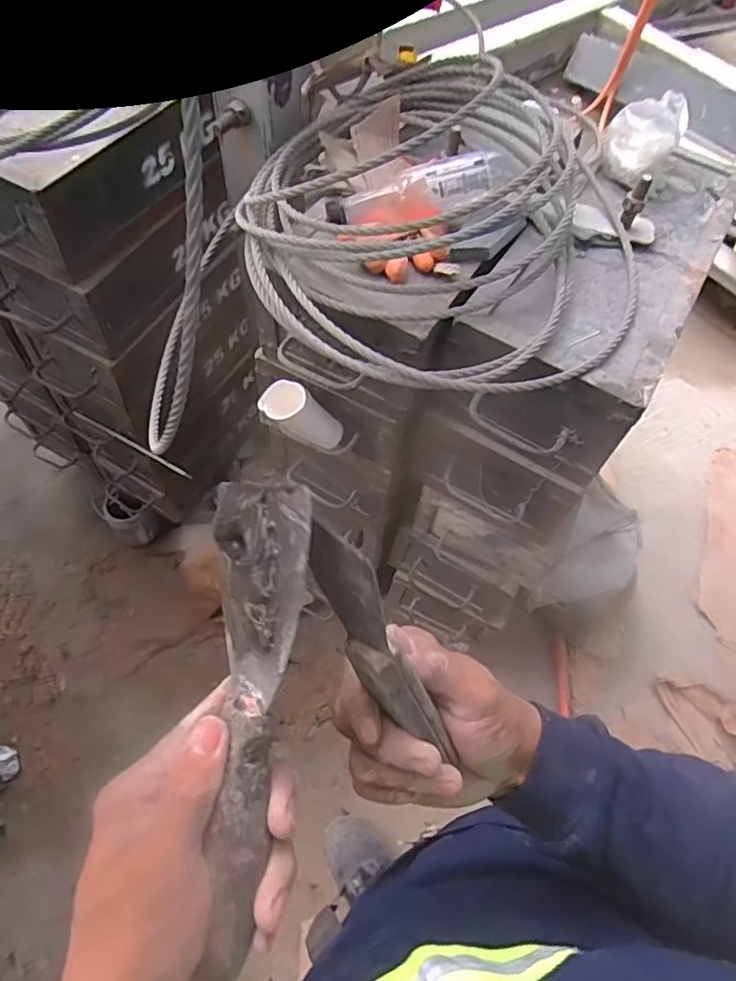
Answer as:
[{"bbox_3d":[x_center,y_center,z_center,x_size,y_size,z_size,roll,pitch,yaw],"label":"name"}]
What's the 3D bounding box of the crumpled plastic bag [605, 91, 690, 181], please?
[{"bbox_3d":[0.322,-0.417,0.702,0.074,0.087,0.068,19,62,7],"label":"crumpled plastic bag"}]

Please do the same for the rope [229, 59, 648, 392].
[{"bbox_3d":[0.089,-0.267,0.592,0.419,0.145,0.353,-5,62,-6],"label":"rope"}]

